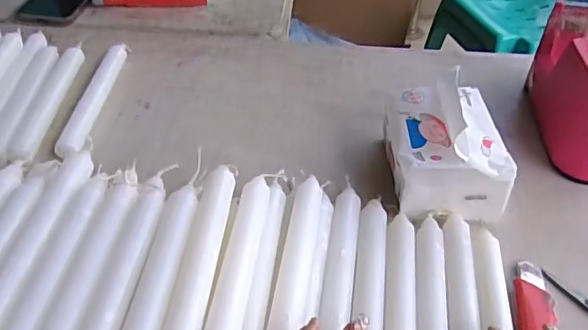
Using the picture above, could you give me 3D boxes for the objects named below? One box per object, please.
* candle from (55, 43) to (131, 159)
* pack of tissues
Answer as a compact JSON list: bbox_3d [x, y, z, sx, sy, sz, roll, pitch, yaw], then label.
[{"bbox_3d":[-0.208,-0.073,0.586,0.023,0.015,0.201,2,41,0],"label":"candle"},{"bbox_3d":[0.131,-0.016,0.502,0.094,0.070,0.127,0,41,-3],"label":"pack of tissues"}]

